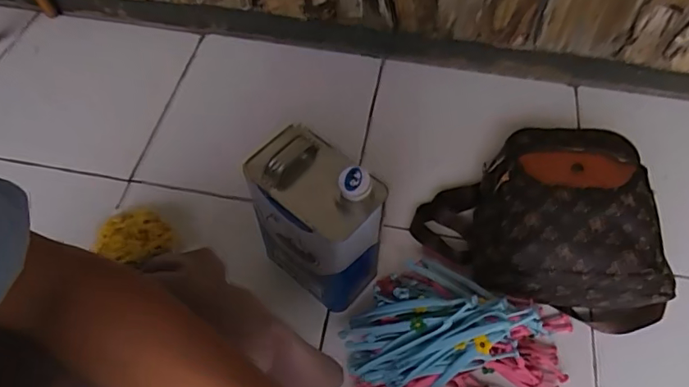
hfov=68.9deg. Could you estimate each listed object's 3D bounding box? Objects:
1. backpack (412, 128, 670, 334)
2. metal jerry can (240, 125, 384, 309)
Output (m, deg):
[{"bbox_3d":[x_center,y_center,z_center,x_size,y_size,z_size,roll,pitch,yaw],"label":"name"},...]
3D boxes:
[{"bbox_3d":[0.302,0.029,0.775,0.358,0.157,0.272,11,59,6],"label":"backpack"},{"bbox_3d":[-0.039,0.039,0.708,0.168,0.267,0.115,40,66,21],"label":"metal jerry can"}]

